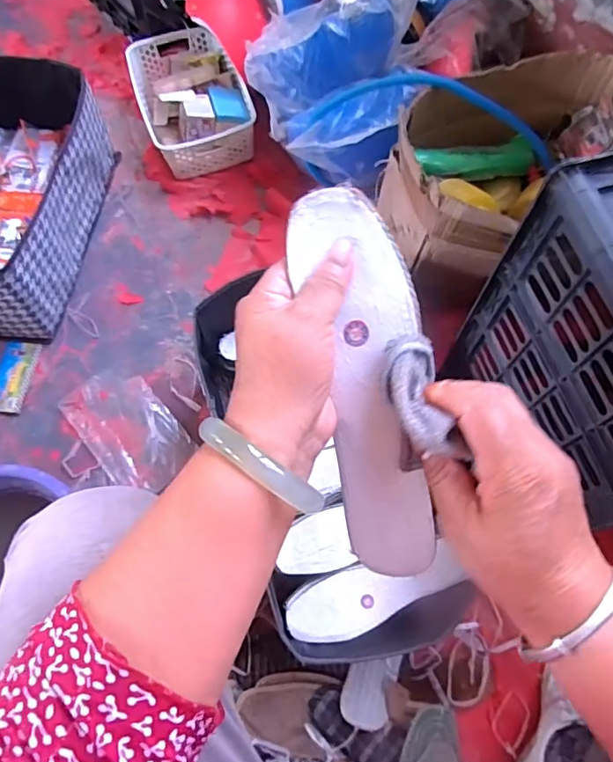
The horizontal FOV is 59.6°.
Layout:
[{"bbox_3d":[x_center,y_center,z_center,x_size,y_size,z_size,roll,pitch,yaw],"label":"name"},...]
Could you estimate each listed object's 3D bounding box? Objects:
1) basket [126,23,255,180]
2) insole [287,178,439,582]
[{"bbox_3d":[-0.225,-0.557,1.053,0.195,0.094,0.317,-18,68,-7],"label":"basket"},{"bbox_3d":[0.038,0.002,0.300,0.062,0.013,0.215,-11,92,11],"label":"insole"}]

